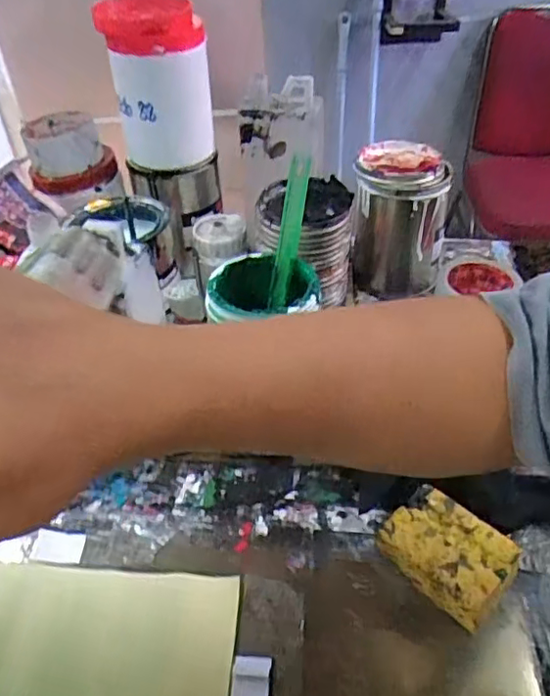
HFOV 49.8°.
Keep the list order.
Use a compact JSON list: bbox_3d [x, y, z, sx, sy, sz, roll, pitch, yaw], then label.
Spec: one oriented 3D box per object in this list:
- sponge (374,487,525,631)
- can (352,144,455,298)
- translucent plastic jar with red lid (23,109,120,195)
[{"bbox_3d":[0.135,0.164,0.467,0.071,0.036,0.093,-34,51,-30],"label":"sponge"},{"bbox_3d":[0.152,-0.153,0.734,0.106,0.168,0.101,6,42,11],"label":"can"},{"bbox_3d":[-0.239,-0.230,0.690,0.095,0.055,0.096,-17,43,-15],"label":"translucent plastic jar with red lid"}]

